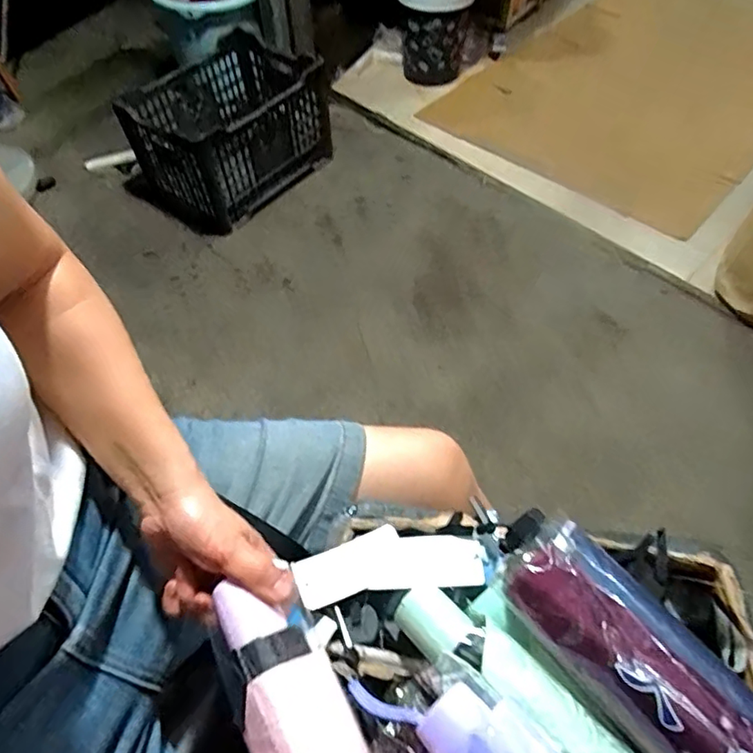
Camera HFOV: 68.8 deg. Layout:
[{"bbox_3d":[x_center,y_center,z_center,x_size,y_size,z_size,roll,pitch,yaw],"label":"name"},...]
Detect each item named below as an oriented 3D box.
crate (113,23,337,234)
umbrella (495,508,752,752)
[{"bbox_3d":[-0.385,-0.687,1.512,0.387,0.229,0.526,28,62,18],"label":"crate"},{"bbox_3d":[0.179,0.196,0.320,0.065,0.041,0.264,-35,63,-20],"label":"umbrella"}]

